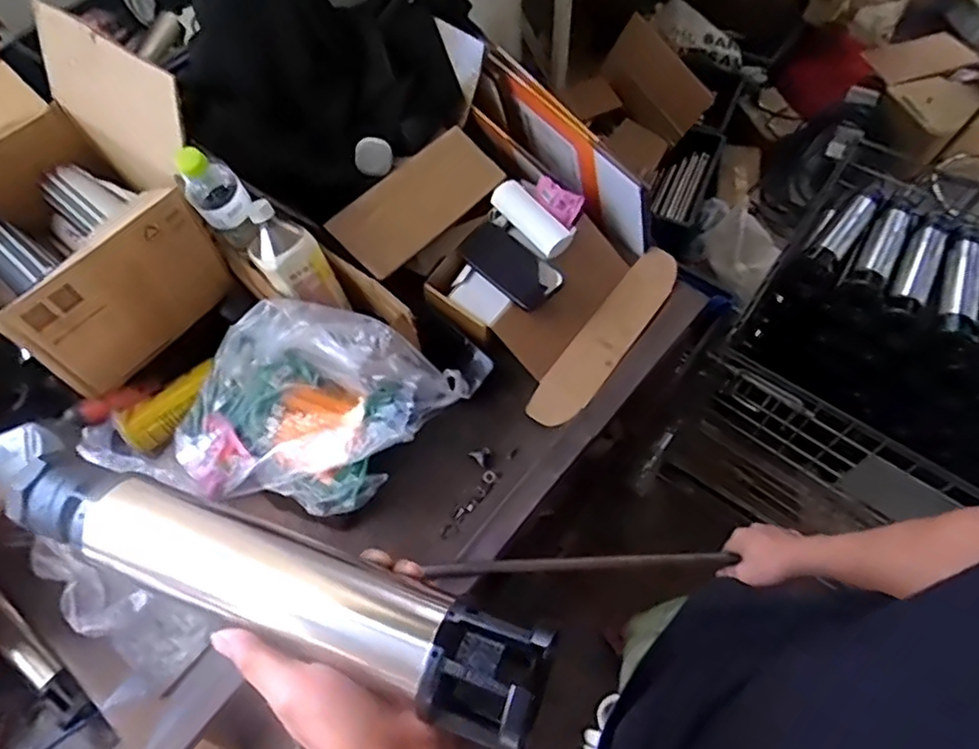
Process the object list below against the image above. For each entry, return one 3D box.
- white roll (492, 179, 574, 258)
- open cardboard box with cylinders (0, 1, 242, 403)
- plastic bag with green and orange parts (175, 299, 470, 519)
[{"bbox_3d":[0.065,-0.237,0.947,0.052,0.043,0.147,-34,65,-15],"label":"white roll"},{"bbox_3d":[-0.619,-0.213,0.808,0.413,0.262,0.415,36,69,20],"label":"open cardboard box with cylinders"},{"bbox_3d":[-0.230,0.044,0.797,0.347,0.164,0.205,6,62,6],"label":"plastic bag with green and orange parts"}]

